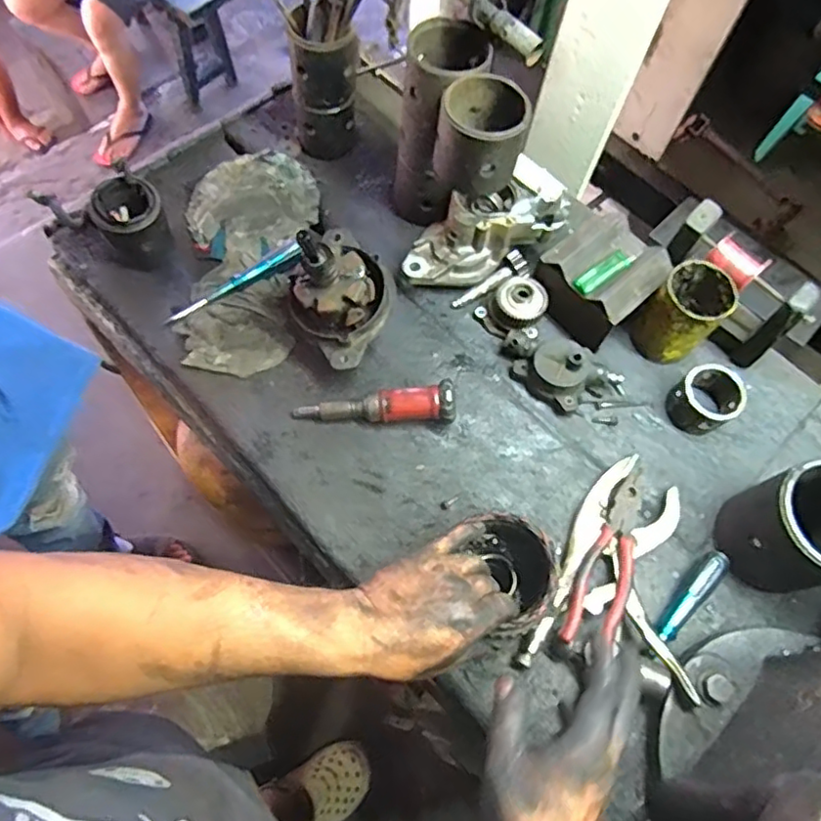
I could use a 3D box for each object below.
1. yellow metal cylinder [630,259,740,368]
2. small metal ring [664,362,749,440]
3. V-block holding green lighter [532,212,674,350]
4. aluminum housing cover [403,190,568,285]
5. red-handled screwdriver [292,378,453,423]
[{"bbox_3d":[0.317,-0.111,0.724,0.077,0.116,0.071,42,70,15],"label":"yellow metal cylinder"},{"bbox_3d":[0.347,-0.014,0.718,0.074,0.052,0.071,-32,71,-16],"label":"small metal ring"},{"bbox_3d":[0.231,-0.164,0.745,0.129,0.072,0.123,-37,72,-18],"label":"V-block holding green lighter"},{"bbox_3d":[0.084,-0.224,0.758,0.205,0.079,0.088,-21,67,8],"label":"aluminum housing cover"},{"bbox_3d":[-0.041,-0.002,0.711,0.186,0.032,0.039,-4,65,10],"label":"red-handled screwdriver"}]

